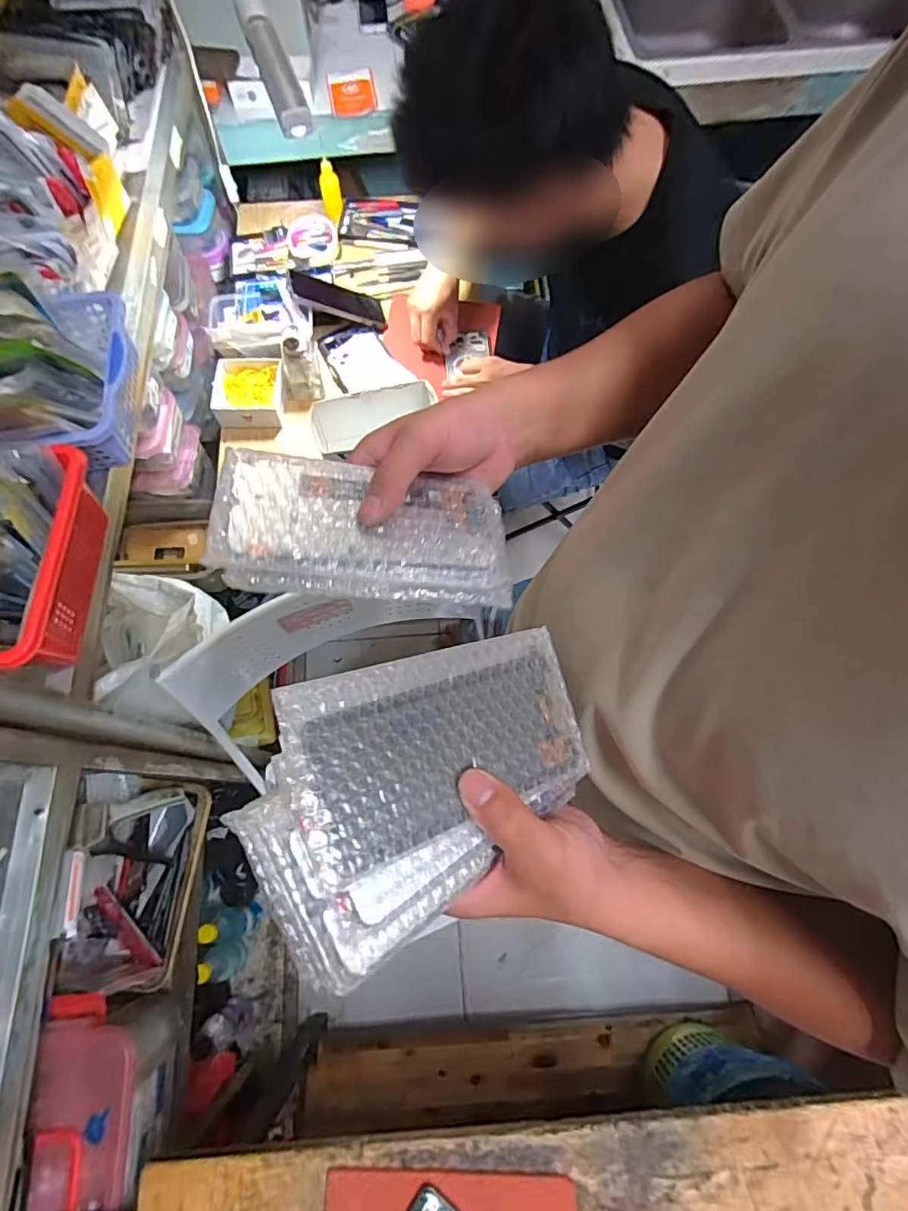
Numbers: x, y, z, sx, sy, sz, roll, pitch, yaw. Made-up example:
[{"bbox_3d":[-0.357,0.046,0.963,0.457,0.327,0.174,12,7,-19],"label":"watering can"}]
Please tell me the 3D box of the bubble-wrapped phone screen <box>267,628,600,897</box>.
[{"bbox_3d":[-0.002,0.067,0.276,0.163,0.007,0.088,-9,78,-33],"label":"bubble-wrapped phone screen"}]

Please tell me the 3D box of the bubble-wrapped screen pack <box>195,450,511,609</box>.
[{"bbox_3d":[-0.052,-0.047,0.327,0.171,0.015,0.087,3,64,-15],"label":"bubble-wrapped screen pack"}]

